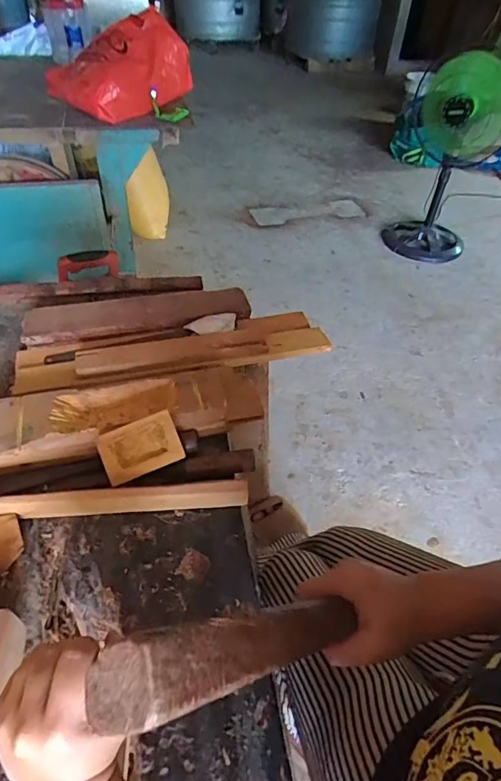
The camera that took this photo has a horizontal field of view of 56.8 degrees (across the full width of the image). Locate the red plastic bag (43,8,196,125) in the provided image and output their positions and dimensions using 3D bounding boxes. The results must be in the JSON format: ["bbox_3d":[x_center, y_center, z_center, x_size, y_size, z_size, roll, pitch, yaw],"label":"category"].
[{"bbox_3d":[-0.342,-0.869,1.253,0.381,0.199,0.185,-18,50,-19],"label":"red plastic bag"}]

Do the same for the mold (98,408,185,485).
[{"bbox_3d":[-0.135,0.070,0.569,0.093,0.018,0.064,-21,81,-11],"label":"mold"}]

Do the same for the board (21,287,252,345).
[{"bbox_3d":[-0.182,-0.125,0.769,0.360,0.038,0.075,-10,48,-13],"label":"board"}]

